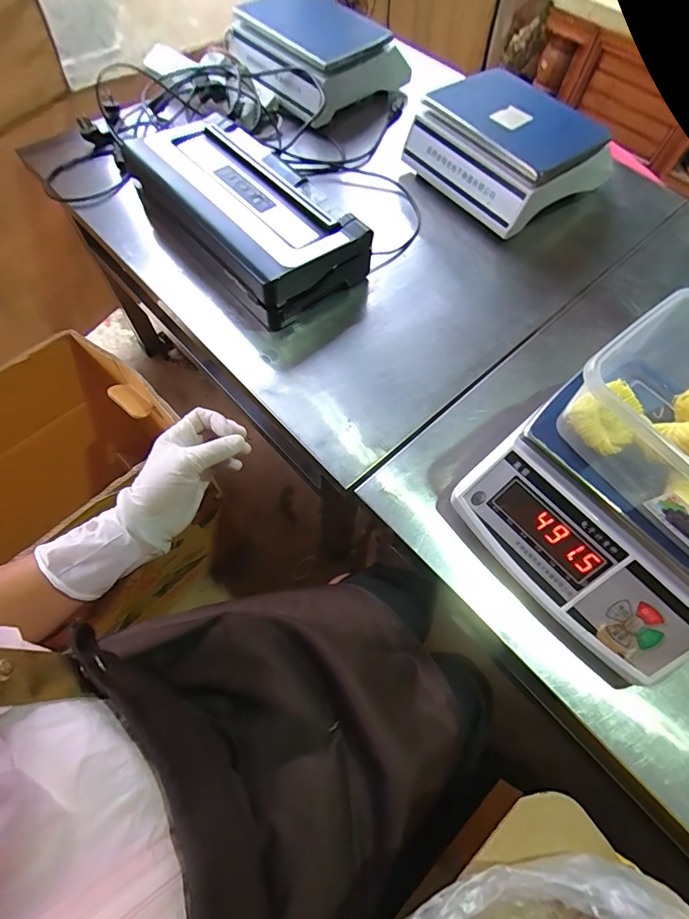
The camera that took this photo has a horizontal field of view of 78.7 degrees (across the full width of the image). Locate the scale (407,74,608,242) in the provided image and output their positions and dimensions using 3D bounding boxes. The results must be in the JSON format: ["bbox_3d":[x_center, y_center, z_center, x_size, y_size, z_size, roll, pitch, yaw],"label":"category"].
[{"bbox_3d":[0.286,-0.553,0.746,0.248,0.126,0.282,-37,73,-18],"label":"scale"}]

